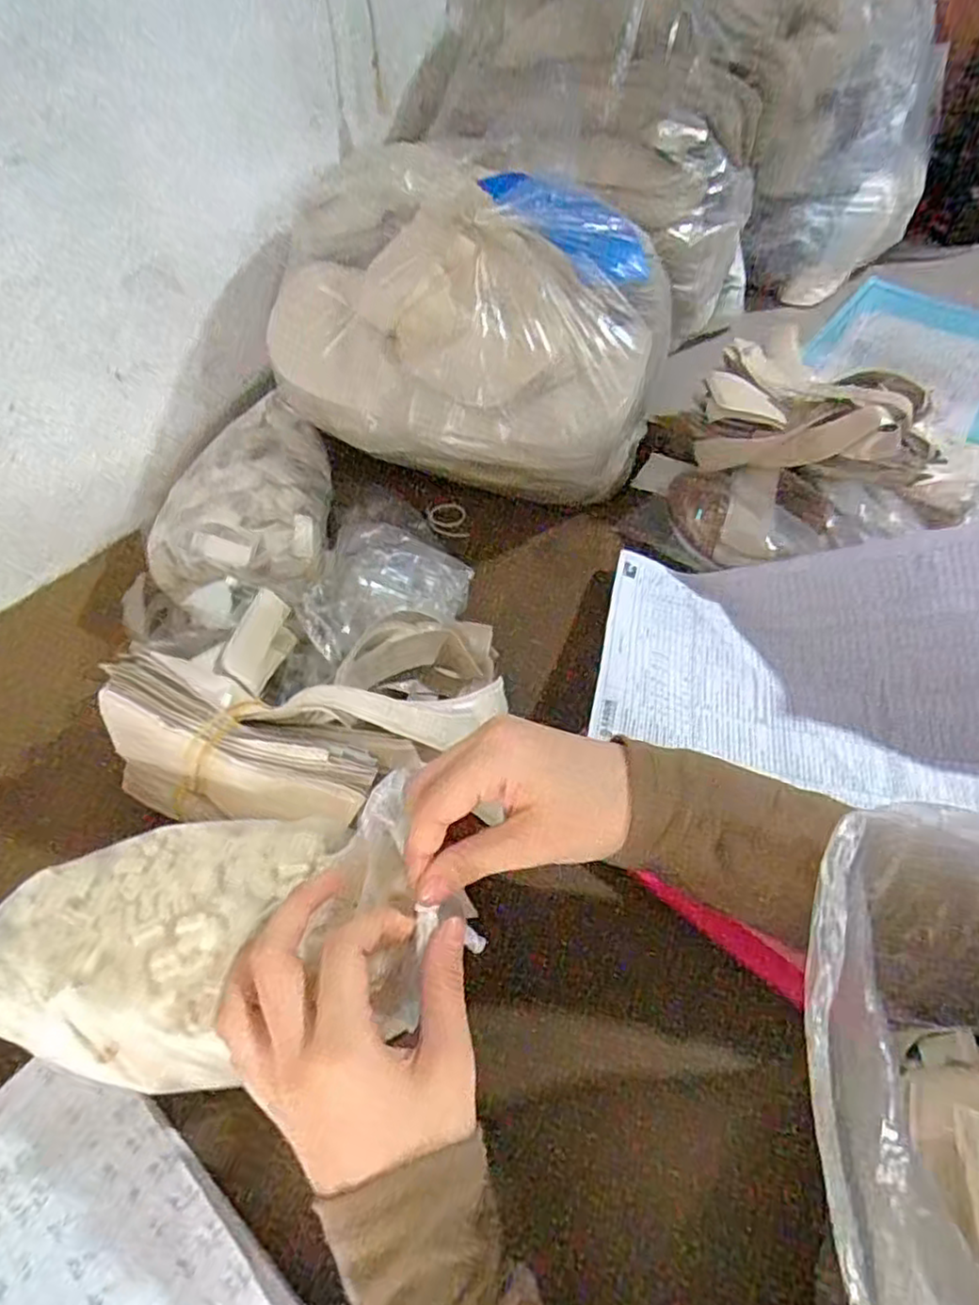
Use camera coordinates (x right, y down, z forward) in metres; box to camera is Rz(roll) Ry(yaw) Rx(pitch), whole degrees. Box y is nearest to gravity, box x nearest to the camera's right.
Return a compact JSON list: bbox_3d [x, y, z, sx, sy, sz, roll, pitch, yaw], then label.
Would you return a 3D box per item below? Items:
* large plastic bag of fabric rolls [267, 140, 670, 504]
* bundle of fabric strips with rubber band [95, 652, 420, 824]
[{"bbox_3d":[-0.013,-0.251,0.527,0.281,0.169,0.203,13,52,13],"label":"large plastic bag of fabric rolls"},{"bbox_3d":[-0.138,0.058,0.390,0.177,0.049,0.070,15,53,15],"label":"bundle of fabric strips with rubber band"}]

